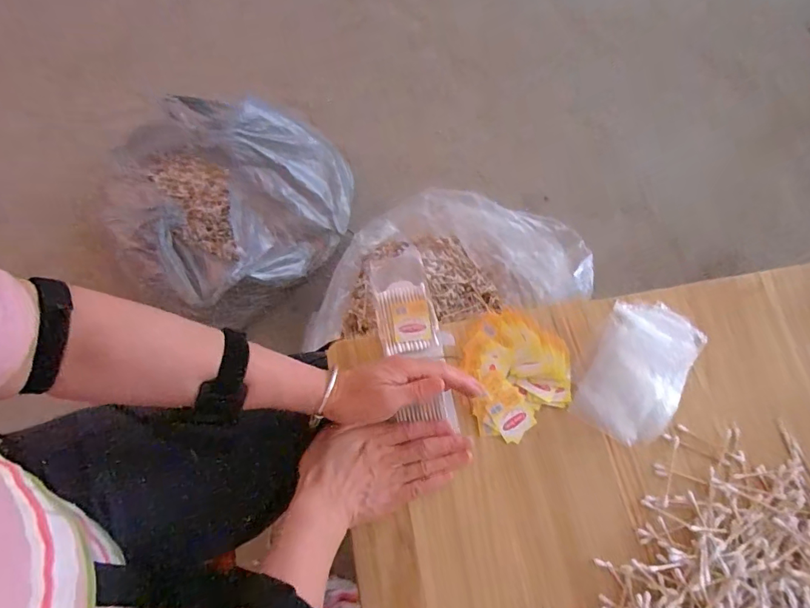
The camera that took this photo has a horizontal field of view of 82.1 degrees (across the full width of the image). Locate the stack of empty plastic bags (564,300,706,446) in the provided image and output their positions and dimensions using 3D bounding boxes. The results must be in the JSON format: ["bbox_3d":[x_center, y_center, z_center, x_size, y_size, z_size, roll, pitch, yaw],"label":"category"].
[{"bbox_3d":[0.238,0.063,0.474,0.095,0.020,0.153,35,74,8],"label":"stack of empty plastic bags"}]

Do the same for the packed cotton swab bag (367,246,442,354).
[{"bbox_3d":[-0.002,-0.003,0.488,0.058,0.006,0.107,-11,73,-6],"label":"packed cotton swab bag"}]

